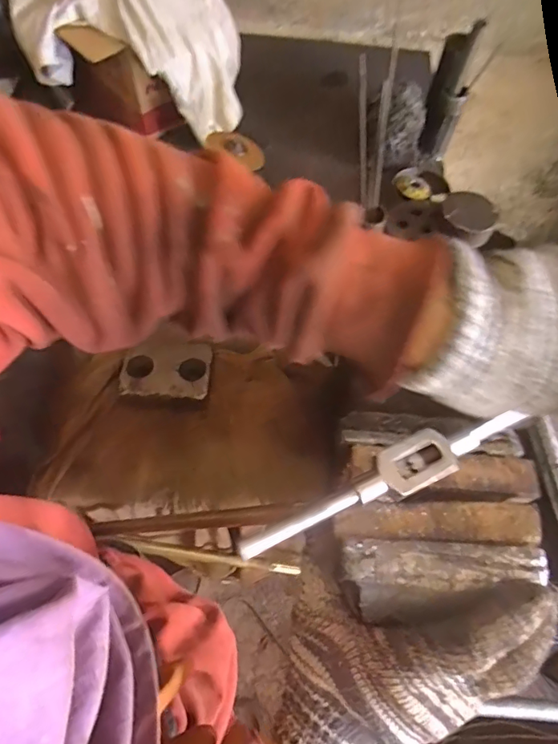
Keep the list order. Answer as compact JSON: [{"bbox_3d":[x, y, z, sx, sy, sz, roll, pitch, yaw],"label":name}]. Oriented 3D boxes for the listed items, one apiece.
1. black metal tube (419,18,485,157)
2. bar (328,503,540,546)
[{"bbox_3d":[0.249,-0.408,0.694,0.053,0.176,0.057,13,63,4],"label":"black metal tube"},{"bbox_3d":[0.099,0.094,0.296,0.125,0.011,0.026,3,63,-1],"label":"bar"}]

